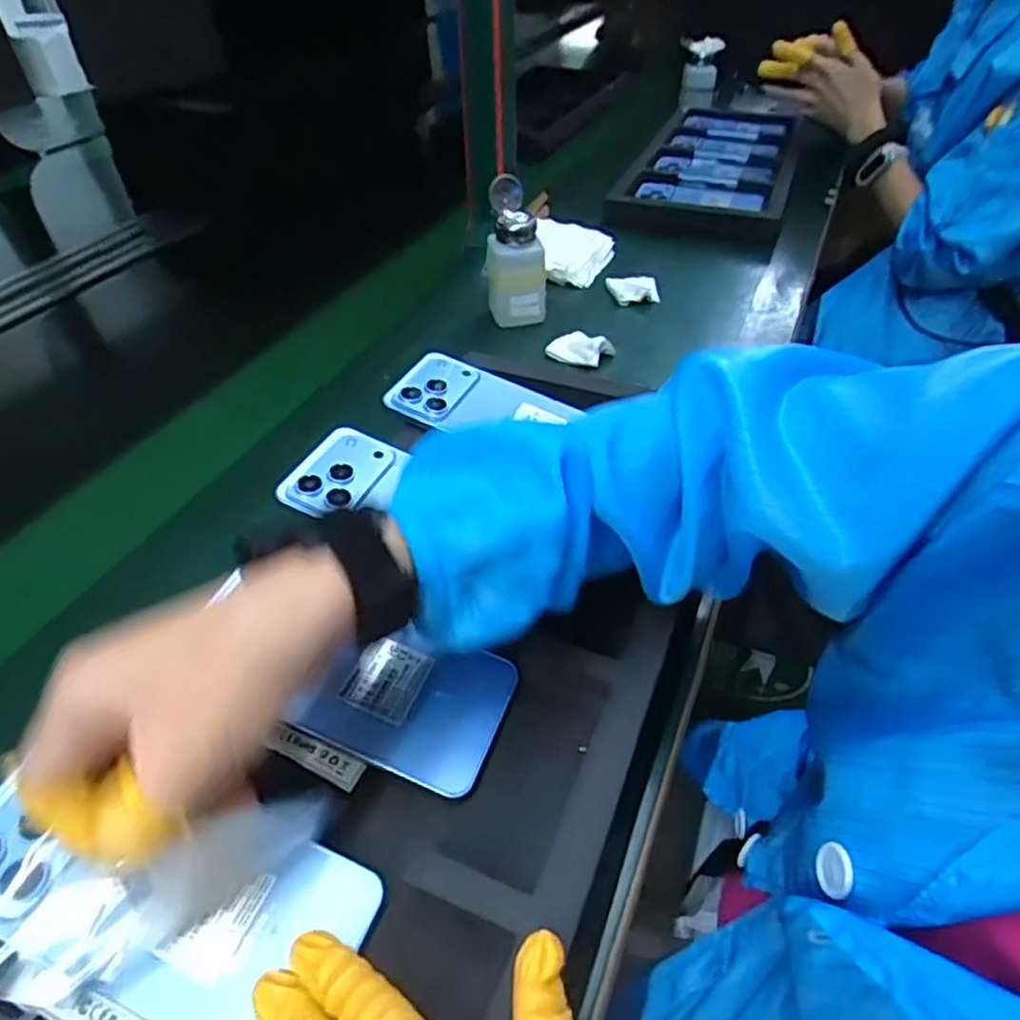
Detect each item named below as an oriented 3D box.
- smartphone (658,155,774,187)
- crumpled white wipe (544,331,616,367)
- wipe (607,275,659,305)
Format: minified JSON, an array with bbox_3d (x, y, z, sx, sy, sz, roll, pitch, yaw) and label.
[{"bbox_3d":[0.293,-0.485,0.965,0.165,0.015,0.079,21,46,22],"label":"smartphone"},{"bbox_3d":[0.069,-0.158,0.653,0.055,0.020,0.040,26,49,27],"label":"crumpled white wipe"},{"bbox_3d":[0.141,-0.245,0.750,0.054,0.015,0.054,-10,43,-10],"label":"wipe"}]

